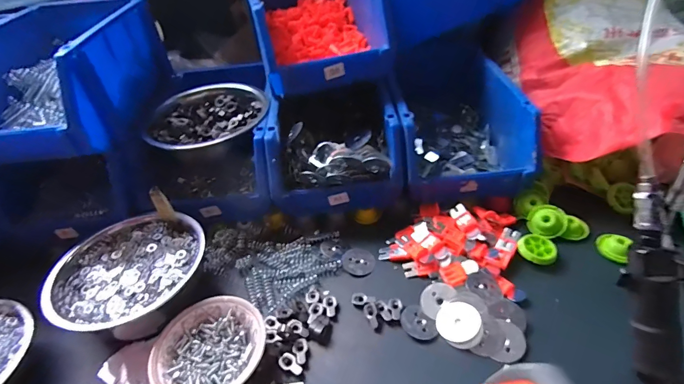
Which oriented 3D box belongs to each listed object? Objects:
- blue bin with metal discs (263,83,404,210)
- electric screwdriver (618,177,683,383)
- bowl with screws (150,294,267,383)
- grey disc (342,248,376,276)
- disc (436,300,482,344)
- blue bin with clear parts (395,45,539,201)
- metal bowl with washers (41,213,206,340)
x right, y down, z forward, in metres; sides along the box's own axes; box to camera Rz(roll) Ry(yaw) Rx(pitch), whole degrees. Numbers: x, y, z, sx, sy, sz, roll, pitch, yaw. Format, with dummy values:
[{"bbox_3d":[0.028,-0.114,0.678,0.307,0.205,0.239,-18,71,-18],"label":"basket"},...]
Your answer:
[{"bbox_3d":[-0.021,-0.083,0.640,0.199,0.145,0.241,-7,39,-3],"label":"blue bin with metal discs"},{"bbox_3d":[0.304,0.120,0.359,0.052,0.263,0.032,-12,10,-9],"label":"electric screwdriver"},{"bbox_3d":[-0.145,0.182,0.418,0.116,0.038,0.117,-3,39,2],"label":"bowl with screws"},{"bbox_3d":[0.025,0.100,0.534,0.045,0.005,0.048,-3,39,2],"label":"grey disc"},{"bbox_3d":[0.138,0.154,0.438,0.048,0.007,0.048,-18,42,16],"label":"disc"},{"bbox_3d":[0.196,-0.115,0.647,0.200,0.134,0.289,-2,39,3],"label":"blue bin with clear parts"},{"bbox_3d":[-0.274,0.112,0.489,0.181,0.064,0.172,-3,39,2],"label":"metal bowl with washers"}]

